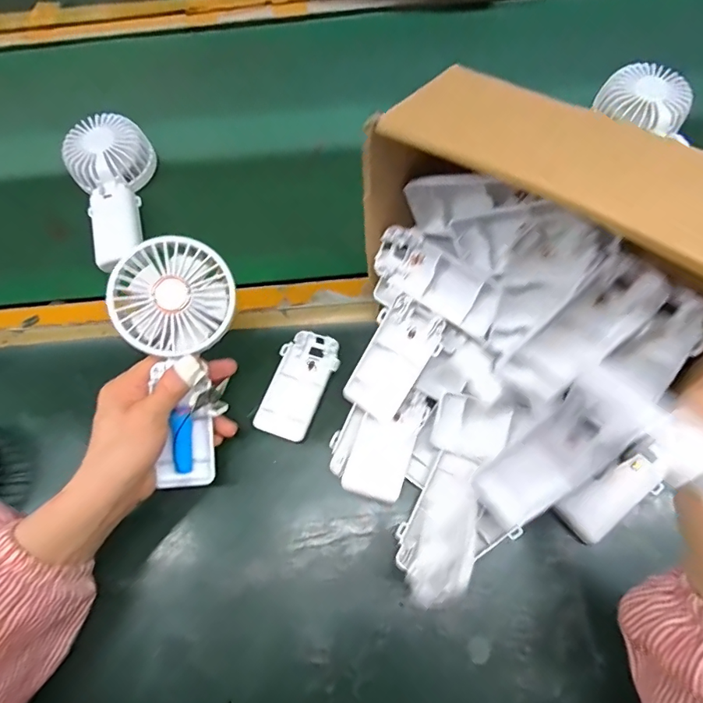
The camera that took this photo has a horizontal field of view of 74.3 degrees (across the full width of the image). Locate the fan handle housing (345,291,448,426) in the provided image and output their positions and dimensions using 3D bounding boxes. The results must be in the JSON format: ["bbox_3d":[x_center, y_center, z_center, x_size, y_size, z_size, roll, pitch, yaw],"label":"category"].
[{"bbox_3d":[0.033,0.008,0.360,0.047,0.015,0.096,32,108,15],"label":"fan handle housing"}]

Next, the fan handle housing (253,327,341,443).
[{"bbox_3d":[-0.045,0.029,0.397,0.048,0.015,0.093,20,70,11],"label":"fan handle housing"}]

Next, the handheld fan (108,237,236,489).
[{"bbox_3d":[-0.127,0.010,0.347,0.082,0.035,0.184,-3,96,2],"label":"handheld fan"}]

